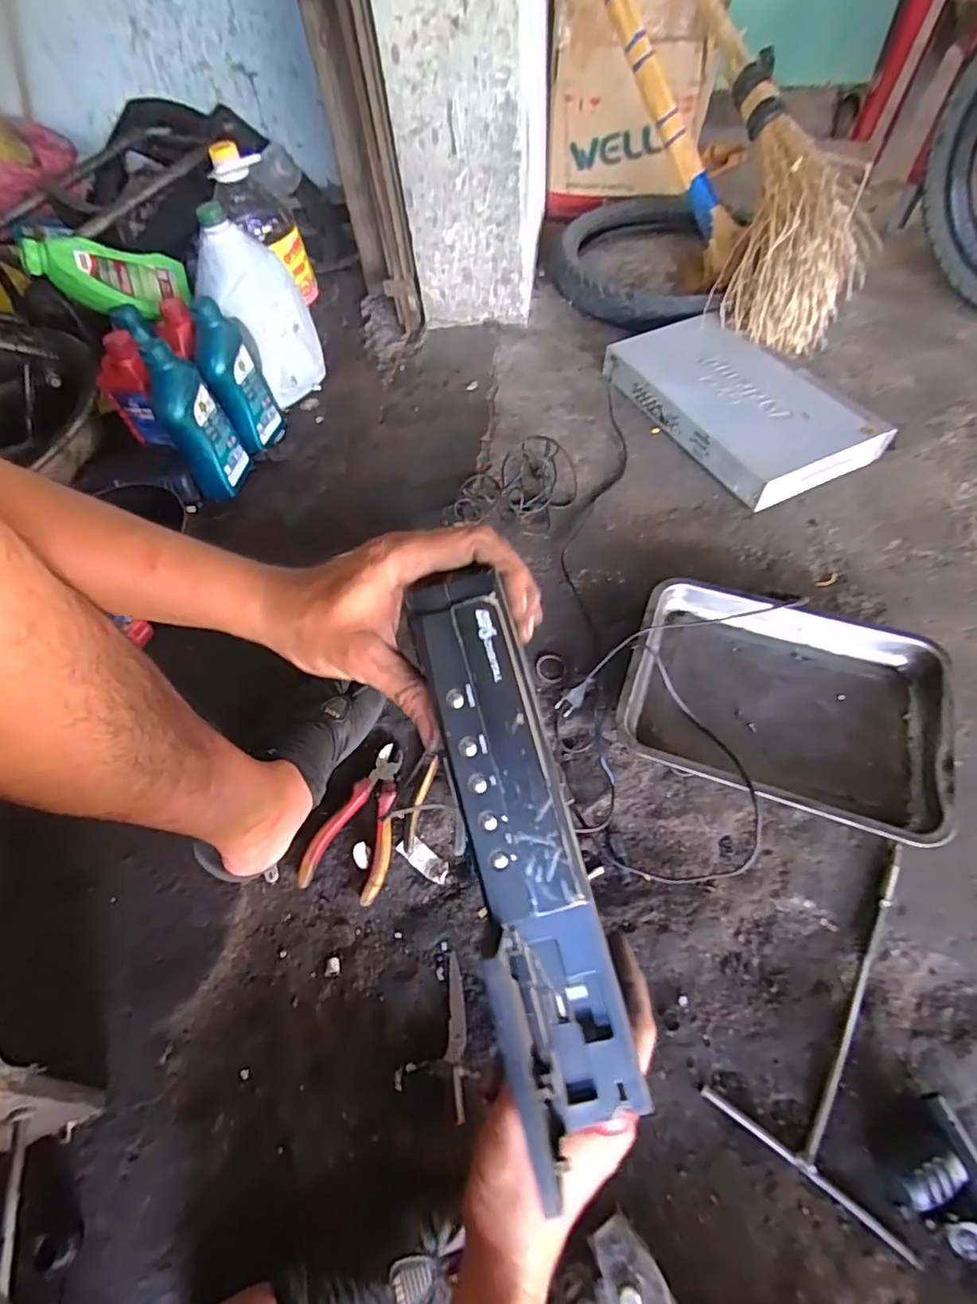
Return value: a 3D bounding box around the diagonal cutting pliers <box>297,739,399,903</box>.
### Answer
[{"bbox_3d":[-0.139,0.192,0.653,0.090,0.030,0.172,16,61,14],"label":"diagonal cutting pliers"}]

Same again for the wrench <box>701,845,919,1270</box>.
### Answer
[{"bbox_3d":[0.348,0.324,0.530,0.166,0.012,0.305,30,65,21],"label":"wrench"}]

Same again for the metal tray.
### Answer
[{"bbox_3d":[0.349,0.053,0.684,0.345,0.043,0.269,17,61,14],"label":"metal tray"}]

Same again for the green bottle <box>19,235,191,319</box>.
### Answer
[{"bbox_3d":[-0.620,-0.614,0.942,0.230,0.086,0.090,-18,54,-39],"label":"green bottle"}]

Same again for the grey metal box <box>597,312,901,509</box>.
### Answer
[{"bbox_3d":[0.419,-0.435,0.976,0.256,0.064,0.442,-27,60,-12],"label":"grey metal box"}]

